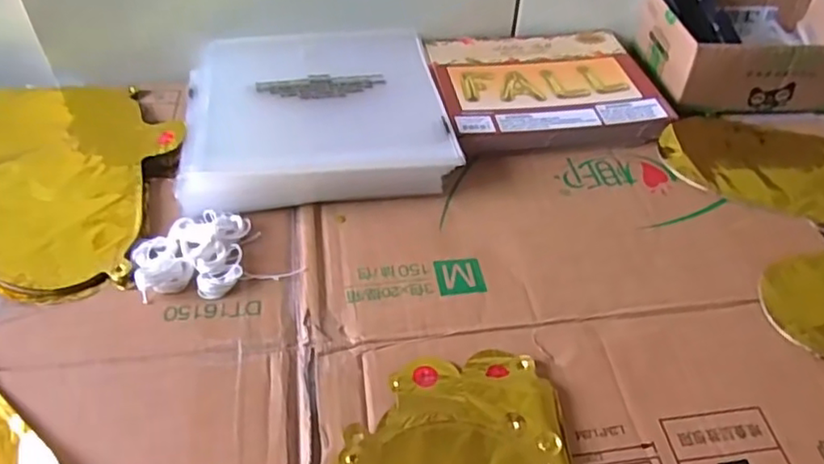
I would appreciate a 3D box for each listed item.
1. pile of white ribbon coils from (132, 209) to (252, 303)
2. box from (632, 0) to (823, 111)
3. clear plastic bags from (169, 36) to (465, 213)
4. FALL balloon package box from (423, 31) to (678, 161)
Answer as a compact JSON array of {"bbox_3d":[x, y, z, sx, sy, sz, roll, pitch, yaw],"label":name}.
[{"bbox_3d":[-0.160,0.014,0.461,0.077,0.018,0.073,-1,45,-3],"label":"pile of white ribbon coils"},{"bbox_3d":[0.329,-0.182,0.629,0.183,0.069,0.144,-2,46,-3],"label":"box"},{"bbox_3d":[-0.087,-0.115,0.577,0.218,0.031,0.234,-7,46,-8],"label":"clear plastic bags"},{"bbox_3d":[0.123,-0.144,0.627,0.199,0.025,0.186,-6,46,-8],"label":"FALL balloon package box"}]

